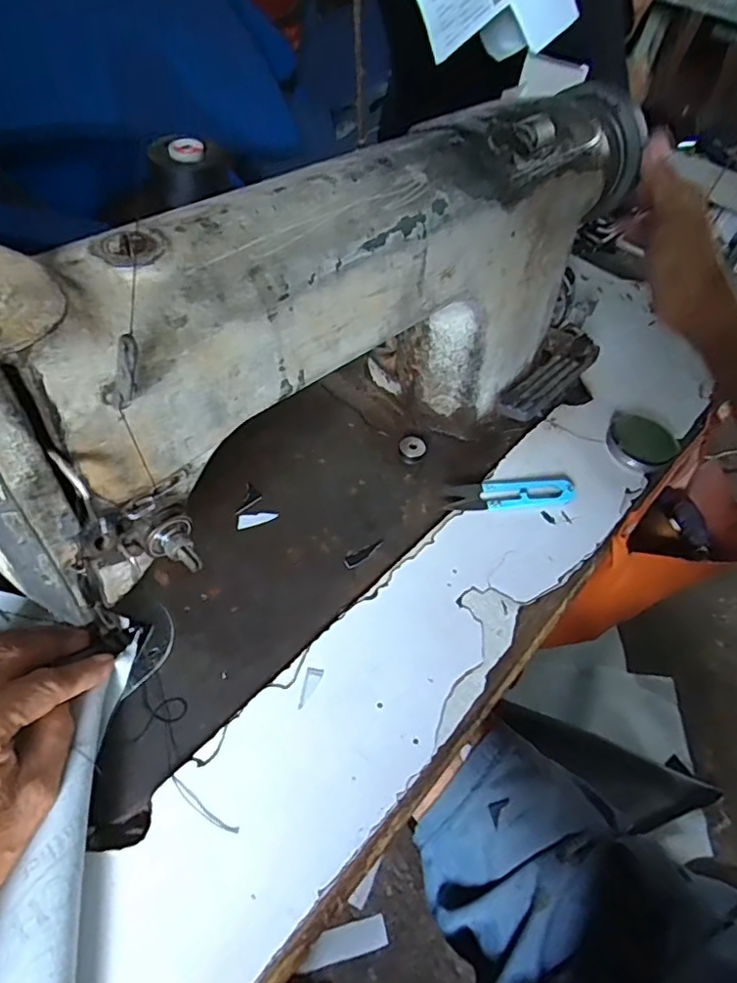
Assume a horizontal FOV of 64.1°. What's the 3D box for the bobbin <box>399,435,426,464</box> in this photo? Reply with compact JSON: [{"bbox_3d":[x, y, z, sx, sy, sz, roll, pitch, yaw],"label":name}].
[{"bbox_3d":[0.036,-0.034,0.471,0.021,0.010,0.024,10,54,1],"label":"bobbin"}]

